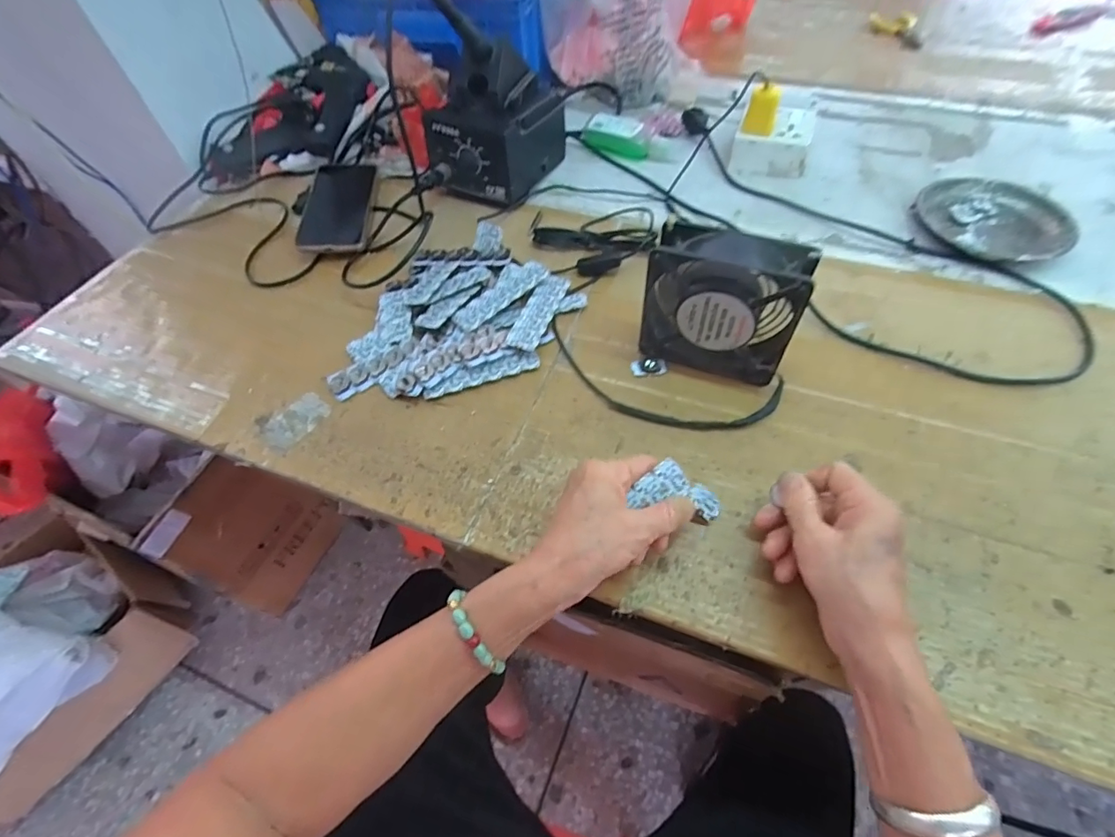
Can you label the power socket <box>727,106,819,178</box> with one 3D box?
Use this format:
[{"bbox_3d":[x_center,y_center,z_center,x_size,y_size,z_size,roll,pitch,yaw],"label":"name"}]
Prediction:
[{"bbox_3d":[0.263,-0.341,0.621,0.087,0.044,0.081,13,58,12],"label":"power socket"}]

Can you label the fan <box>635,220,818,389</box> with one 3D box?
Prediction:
[{"bbox_3d":[0.134,-0.091,0.417,0.117,0.116,0.041,17,59,14],"label":"fan"}]

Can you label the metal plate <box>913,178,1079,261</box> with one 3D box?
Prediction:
[{"bbox_3d":[0.460,-0.212,0.537,0.122,0.018,0.143,-27,59,-14],"label":"metal plate"}]

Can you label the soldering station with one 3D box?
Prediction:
[{"bbox_3d":[-0.072,-0.351,0.593,0.112,0.132,0.138,23,61,18],"label":"soldering station"}]

